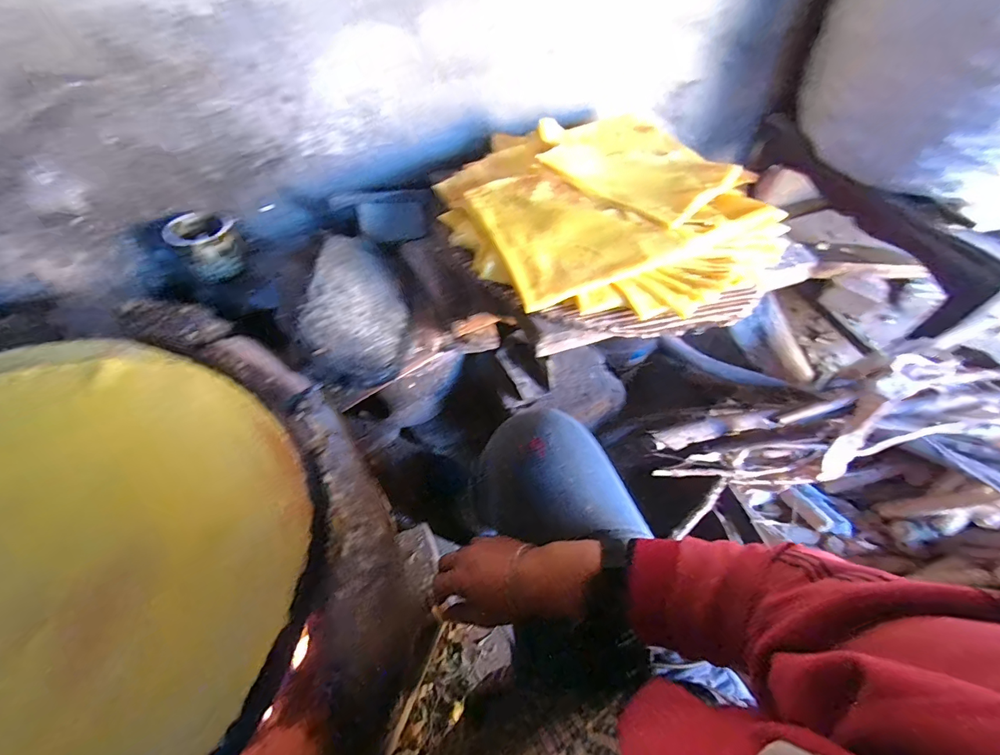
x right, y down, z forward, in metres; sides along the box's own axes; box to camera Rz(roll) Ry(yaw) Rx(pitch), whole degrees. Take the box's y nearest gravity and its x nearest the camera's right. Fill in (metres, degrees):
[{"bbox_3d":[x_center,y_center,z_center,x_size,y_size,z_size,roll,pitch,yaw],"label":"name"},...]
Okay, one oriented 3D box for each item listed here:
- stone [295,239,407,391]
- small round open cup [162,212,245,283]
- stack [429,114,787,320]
[{"bbox_3d":[-0.213,-0.107,0.661,0.137,0.110,0.205,3,56,0],"label":"stone"},{"bbox_3d":[-0.487,-0.222,0.726,0.095,0.079,0.087,1,56,-1],"label":"small round open cup"},{"bbox_3d":[0.168,-0.271,0.677,0.493,0.056,0.481,-31,62,-20],"label":"stack"}]

